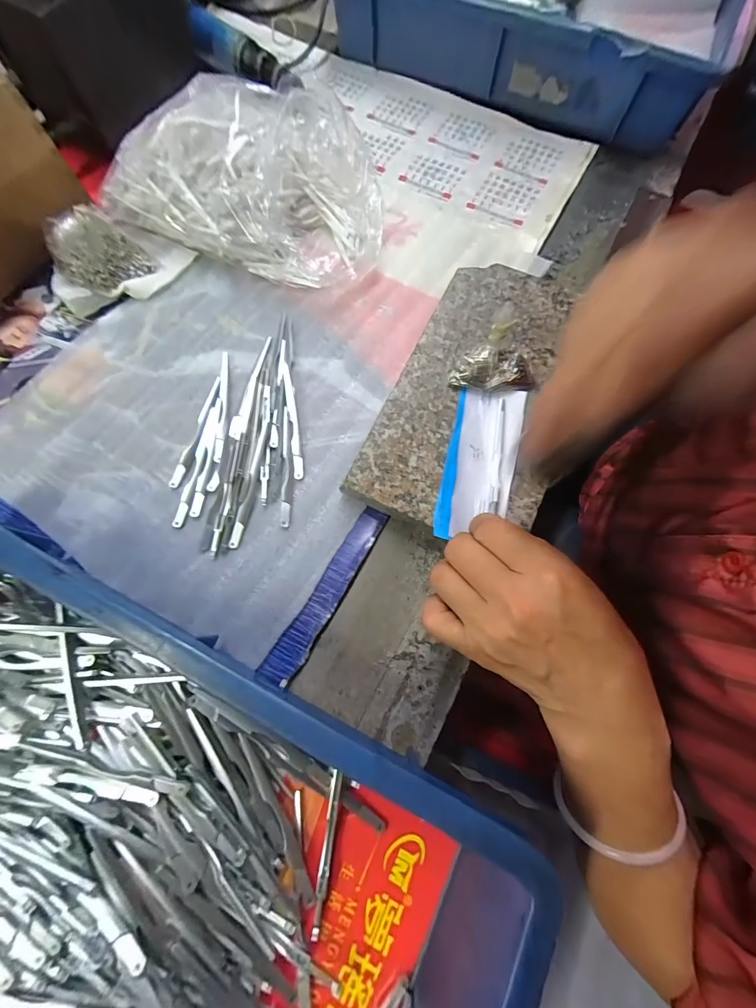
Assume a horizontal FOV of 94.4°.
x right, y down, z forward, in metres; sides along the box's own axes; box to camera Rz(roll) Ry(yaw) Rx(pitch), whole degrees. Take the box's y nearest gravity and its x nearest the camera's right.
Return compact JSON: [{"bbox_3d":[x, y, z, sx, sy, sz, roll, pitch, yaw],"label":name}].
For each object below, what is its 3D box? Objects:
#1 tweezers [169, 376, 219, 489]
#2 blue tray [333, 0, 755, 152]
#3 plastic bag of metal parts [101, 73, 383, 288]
[{"bbox_3d":[-0.151,-0.061,0.292,0.010,0.005,0.101,14,74,4],"label":"tweezers"},{"bbox_3d":[0.179,-0.588,0.402,0.425,0.083,0.289,27,75,7],"label":"blue tray"},{"bbox_3d":[-0.123,-0.289,0.317,0.255,0.079,0.132,14,73,4],"label":"plastic bag of metal parts"}]

